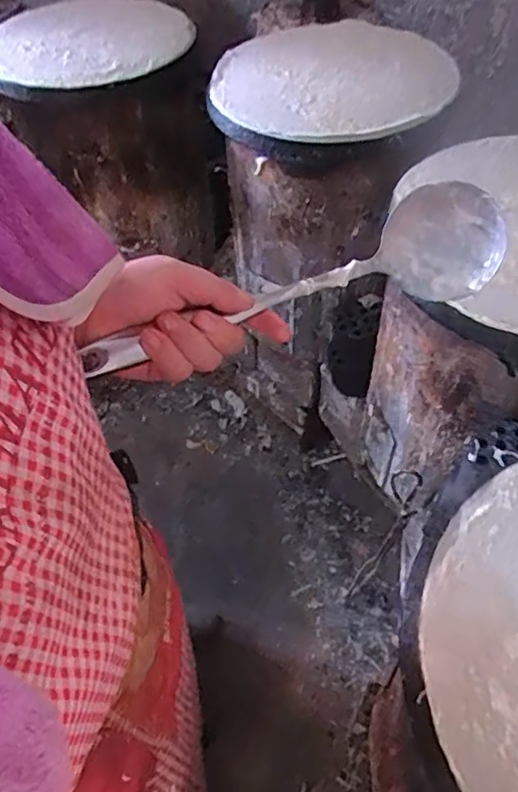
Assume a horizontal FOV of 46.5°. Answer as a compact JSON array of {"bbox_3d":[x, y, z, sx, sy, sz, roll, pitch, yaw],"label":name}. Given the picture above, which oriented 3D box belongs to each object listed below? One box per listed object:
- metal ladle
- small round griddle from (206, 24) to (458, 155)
[{"bbox_3d":[0.035,-0.077,0.448,0.345,0.075,0.079,-23,55,-20],"label":"metal ladle"},{"bbox_3d":[0.117,-0.497,0.957,0.369,0.061,0.369,19,64,24],"label":"small round griddle"}]

